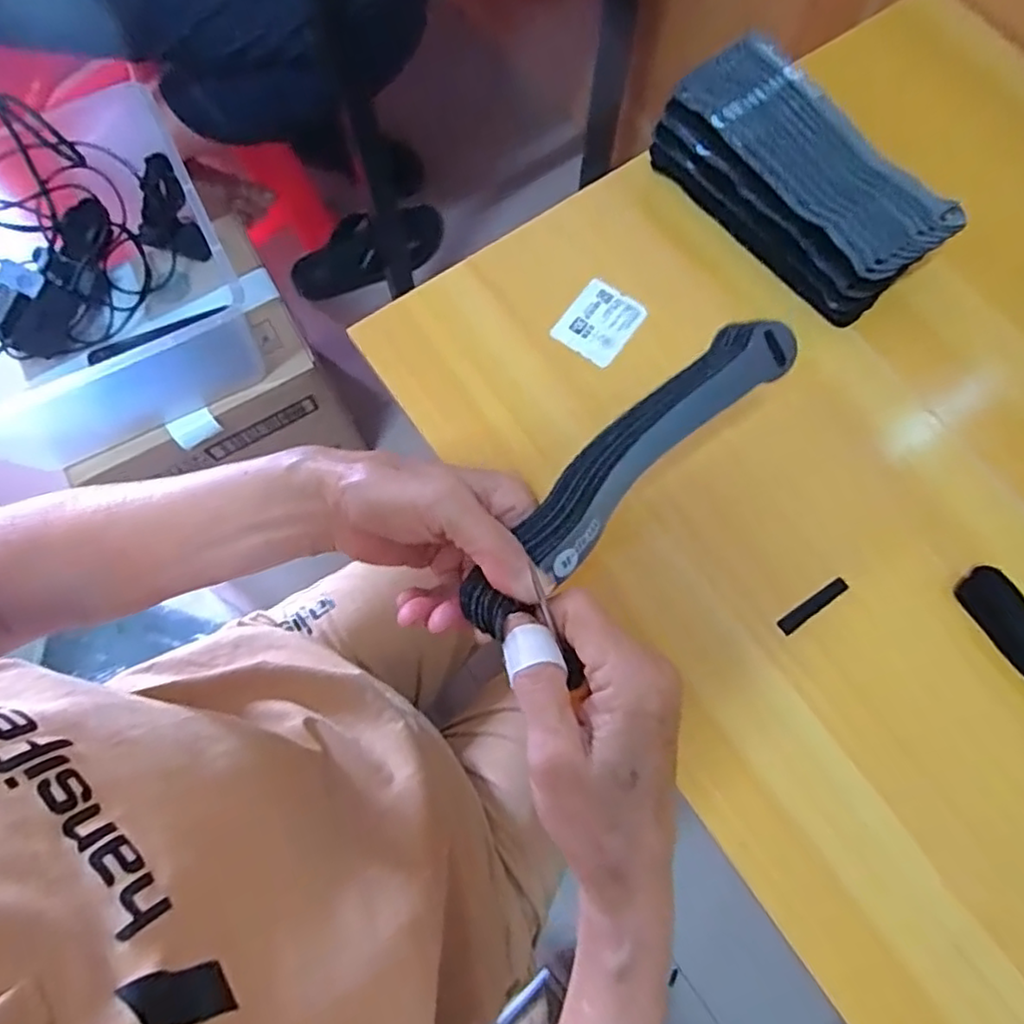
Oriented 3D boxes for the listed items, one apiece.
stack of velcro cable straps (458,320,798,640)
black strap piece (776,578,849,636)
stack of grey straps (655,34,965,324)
[{"bbox_3d":[0.052,-0.024,0.289,0.196,0.018,0.036,-42,77,-16],"label":"stack of velcro cable straps"},{"bbox_3d":[0.195,0.060,0.421,0.052,0.004,0.010,-34,76,-8],"label":"black strap piece"},{"bbox_3d":[0.202,-0.234,0.470,0.091,0.073,0.206,-40,77,-9],"label":"stack of grey straps"}]

